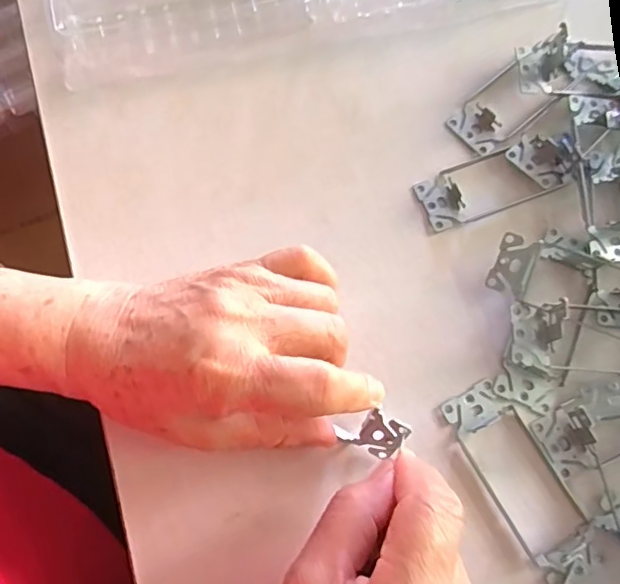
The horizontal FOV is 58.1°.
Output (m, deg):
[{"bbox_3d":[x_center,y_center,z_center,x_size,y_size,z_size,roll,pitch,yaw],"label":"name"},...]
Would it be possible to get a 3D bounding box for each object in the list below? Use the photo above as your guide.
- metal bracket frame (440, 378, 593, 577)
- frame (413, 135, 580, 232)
[{"bbox_3d":[0.110,0.097,0.290,0.037,0.008,0.102,-29,77,-8],"label":"metal bracket frame"},{"bbox_3d":[0.111,-0.068,0.329,0.092,0.018,0.037,-21,76,-6],"label":"frame"}]

